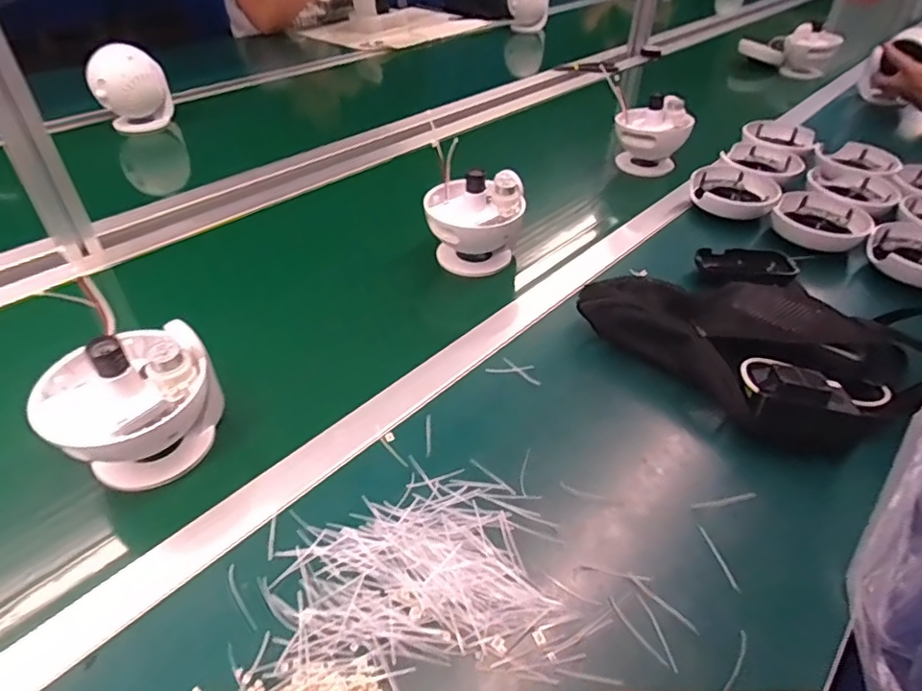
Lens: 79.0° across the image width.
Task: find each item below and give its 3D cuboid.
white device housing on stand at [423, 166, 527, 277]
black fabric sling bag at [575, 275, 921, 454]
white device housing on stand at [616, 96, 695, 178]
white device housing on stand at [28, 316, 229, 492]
[{"bbox_3d":[0.015,-0.150,0.666,0.111,0.110,0.087,2,41,0],"label":"white device housing on stand"},{"bbox_3d":[0.277,-0.007,0.539,0.179,0.050,0.264,-26,48,-29],"label":"black fabric sling bag"},{"bbox_3d":[0.297,-0.322,0.879,0.111,0.110,0.093,15,42,14],"label":"white device housing on stand"},{"bbox_3d":[-0.255,0.049,0.443,0.117,0.122,0.101,-32,51,-33],"label":"white device housing on stand"}]

